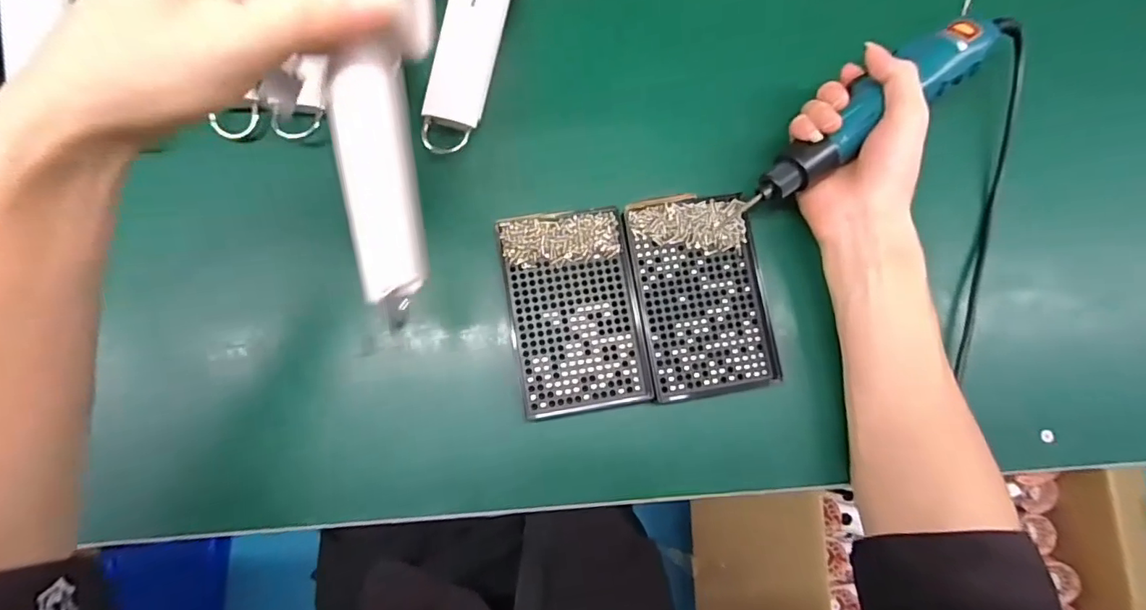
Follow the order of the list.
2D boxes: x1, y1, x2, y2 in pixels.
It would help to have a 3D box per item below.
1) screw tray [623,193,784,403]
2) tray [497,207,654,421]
[{"bbox_3d":[0.089,-0.008,0.361,0.087,0.013,0.135,-9,83,-3],"label":"screw tray"},{"bbox_3d":[0.000,0.004,0.357,0.086,0.011,0.135,-9,83,-3],"label":"tray"}]

